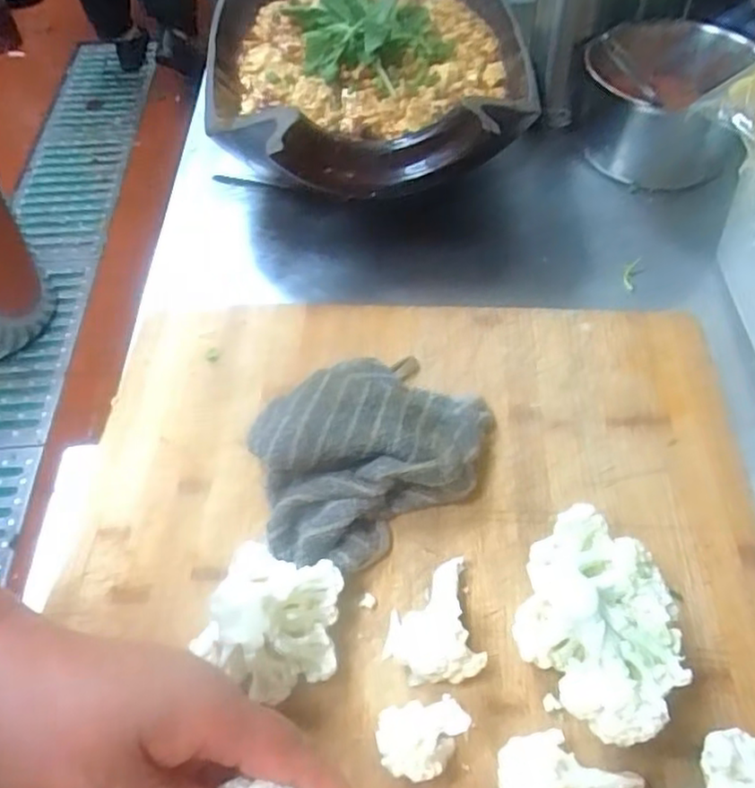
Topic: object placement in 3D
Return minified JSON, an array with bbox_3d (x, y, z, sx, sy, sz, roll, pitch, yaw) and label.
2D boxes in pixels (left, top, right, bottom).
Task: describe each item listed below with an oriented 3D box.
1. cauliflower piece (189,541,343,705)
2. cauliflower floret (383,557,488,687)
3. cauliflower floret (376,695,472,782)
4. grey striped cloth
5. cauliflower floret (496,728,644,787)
[{"bbox_3d":[-0.049,0.107,0.335,0.055,0.063,0.072,3,54,5],"label":"cauliflower piece"},{"bbox_3d":[0.026,0.116,0.344,0.047,0.038,0.057,-11,54,-6],"label":"cauliflower floret"},{"bbox_3d":[0.019,0.156,0.310,0.039,0.042,0.032,10,55,9],"label":"cauliflower floret"},{"bbox_3d":[-0.002,0.031,0.397,0.151,0.049,0.104,-29,58,-18],"label":"grey striped cloth"},{"bbox_3d":[0.083,0.166,0.305,0.060,0.033,0.031,-11,54,-6],"label":"cauliflower floret"}]

